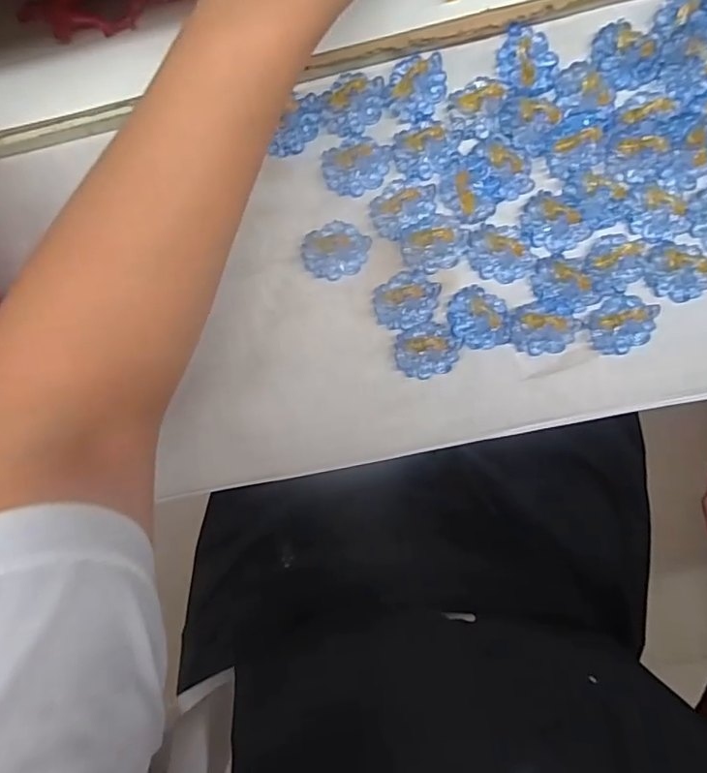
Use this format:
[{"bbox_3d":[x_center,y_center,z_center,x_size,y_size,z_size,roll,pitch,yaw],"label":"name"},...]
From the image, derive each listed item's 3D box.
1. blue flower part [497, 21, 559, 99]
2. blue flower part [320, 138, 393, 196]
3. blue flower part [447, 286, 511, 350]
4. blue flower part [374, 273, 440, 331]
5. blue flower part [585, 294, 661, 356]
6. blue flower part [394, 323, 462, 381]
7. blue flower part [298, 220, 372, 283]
[{"bbox_3d":[0.095,-0.175,0.302,0.031,0.009,0.038,-1,93,2],"label":"blue flower part"},{"bbox_3d":[0.002,-0.124,0.313,0.038,0.006,0.030,-6,93,3],"label":"blue flower part"},{"bbox_3d":[0.071,-0.038,0.312,0.031,0.010,0.035,-19,92,3],"label":"blue flower part"},{"bbox_3d":[0.030,-0.049,0.314,0.037,0.010,0.030,-18,92,3],"label":"blue flower part"},{"bbox_3d":[0.150,-0.034,0.309,0.038,0.010,0.031,-14,92,3],"label":"blue flower part"},{"bbox_3d":[0.042,-0.020,0.316,0.036,0.006,0.030,-16,92,3],"label":"blue flower part"},{"bbox_3d":[-0.009,-0.077,0.316,0.038,0.006,0.030,-17,92,3],"label":"blue flower part"}]

